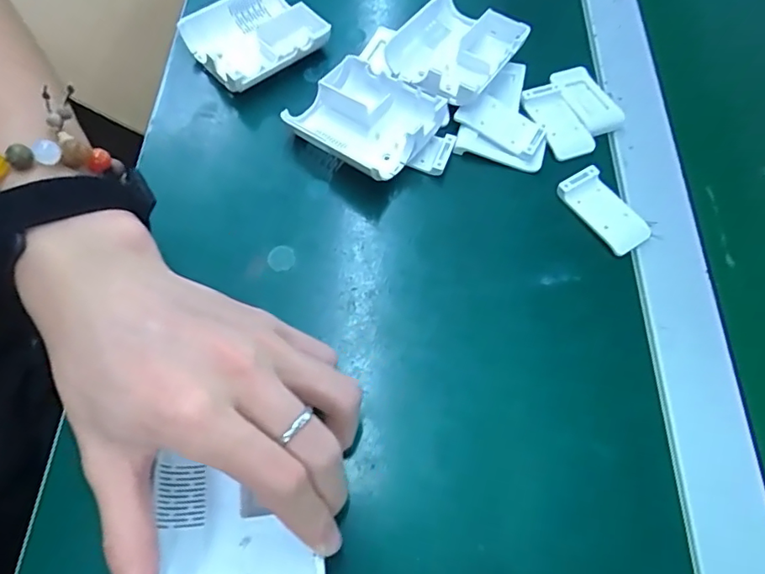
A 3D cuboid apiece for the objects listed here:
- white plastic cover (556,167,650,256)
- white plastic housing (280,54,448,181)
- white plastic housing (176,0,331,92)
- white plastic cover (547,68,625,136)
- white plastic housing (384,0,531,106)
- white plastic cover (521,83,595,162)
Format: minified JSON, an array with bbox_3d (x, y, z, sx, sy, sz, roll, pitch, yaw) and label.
[{"bbox_3d":[0.133,-0.046,0.311,0.030,0.008,0.055,-33,71,-17],"label":"white plastic cover"},{"bbox_3d":[-0.013,-0.104,0.323,0.082,0.026,0.068,36,68,13],"label":"white plastic housing"},{"bbox_3d":[-0.086,-0.170,0.352,0.079,0.019,0.073,-38,72,-18],"label":"white plastic housing"},{"bbox_3d":[0.135,-0.123,0.346,0.031,0.008,0.054,-24,68,-13],"label":"white plastic cover"},{"bbox_3d":[0.045,-0.157,0.347,0.073,0.022,0.084,32,68,12],"label":"white plastic housing"},{"bbox_3d":[0.115,-0.108,0.340,0.031,0.009,0.057,-15,67,-10],"label":"white plastic cover"}]

